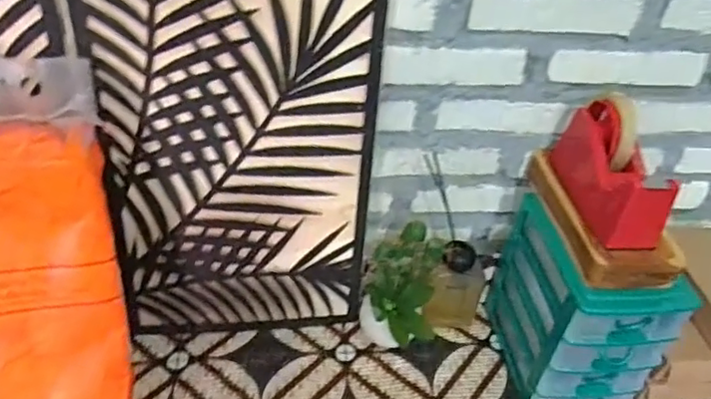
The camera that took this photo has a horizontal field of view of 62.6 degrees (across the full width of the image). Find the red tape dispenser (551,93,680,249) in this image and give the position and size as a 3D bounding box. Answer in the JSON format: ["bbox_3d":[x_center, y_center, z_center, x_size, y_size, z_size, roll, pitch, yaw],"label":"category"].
[{"bbox_3d":[0.268,-0.037,0.622,0.056,0.098,0.171,-5,40,-14],"label":"red tape dispenser"}]

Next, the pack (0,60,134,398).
[{"bbox_3d":[-0.324,0.069,0.568,0.167,0.395,0.078,-4,16,-12],"label":"pack"}]

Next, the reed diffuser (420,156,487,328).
[{"bbox_3d":[0.131,0.064,0.772,0.072,0.231,0.091,-6,39,-15],"label":"reed diffuser"}]

